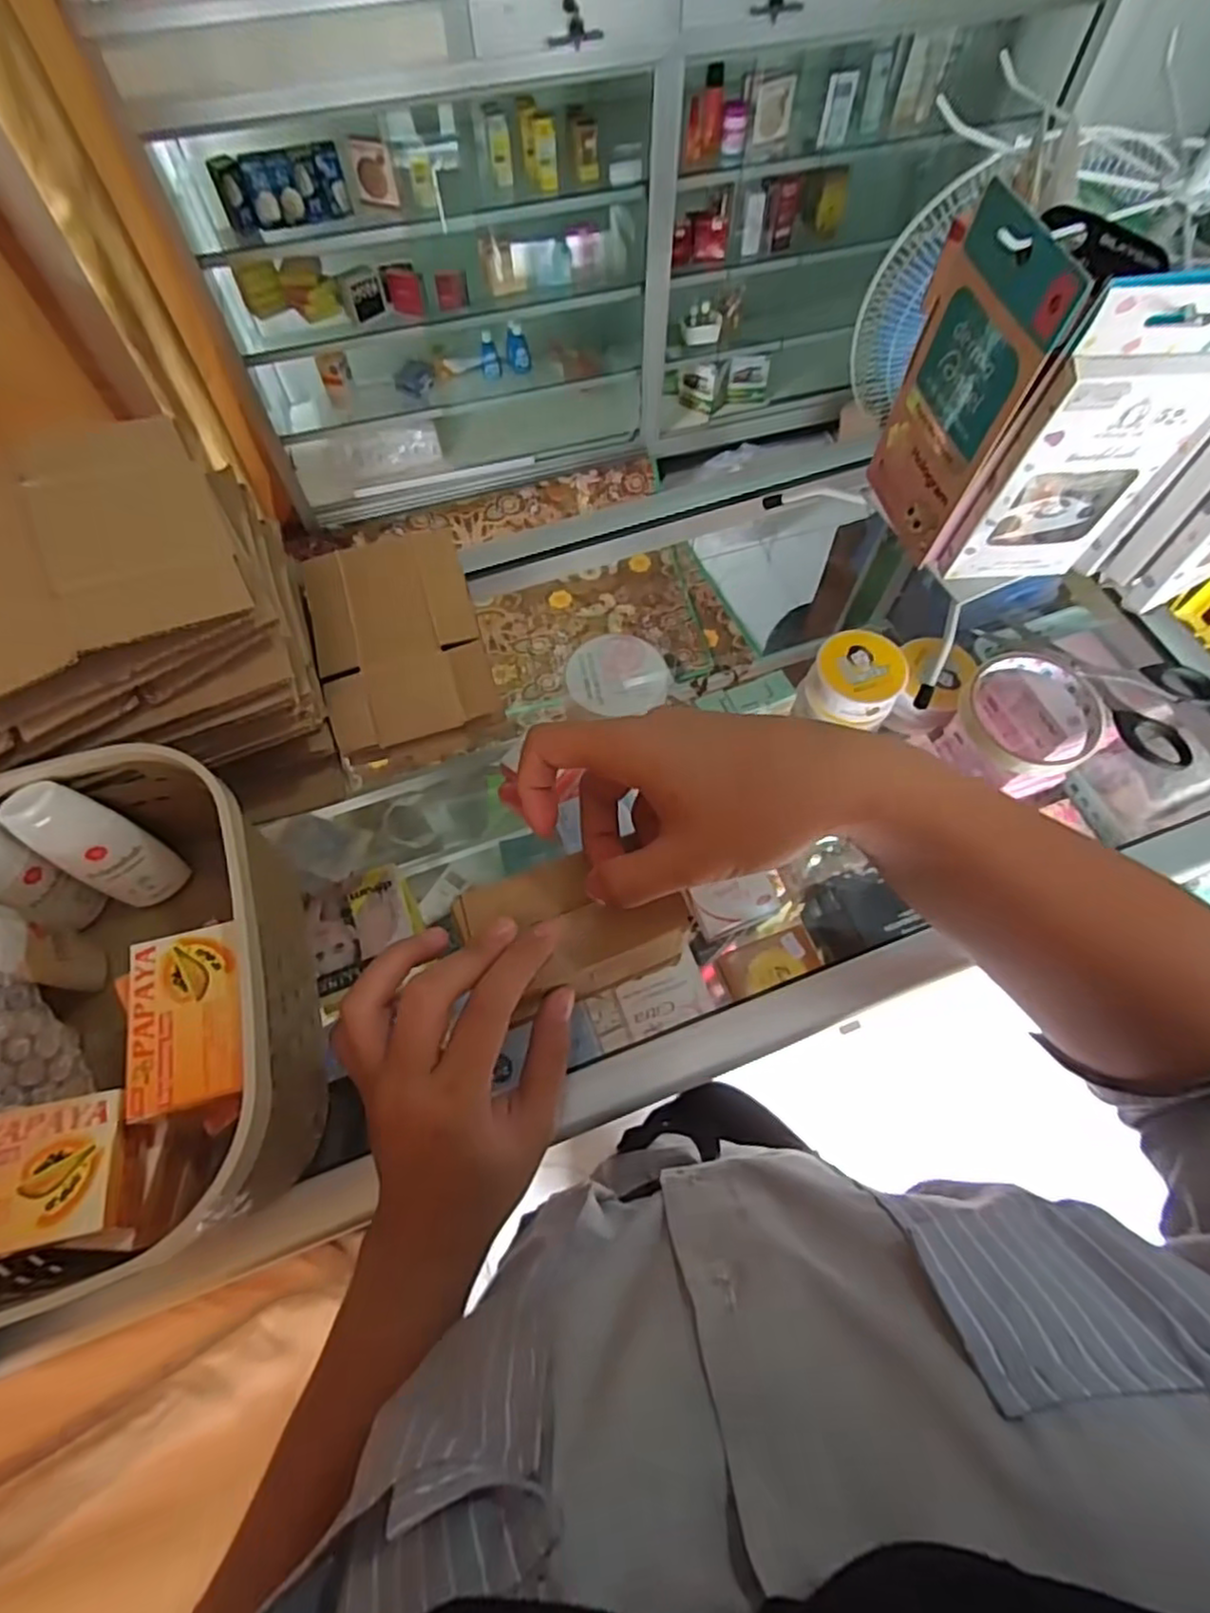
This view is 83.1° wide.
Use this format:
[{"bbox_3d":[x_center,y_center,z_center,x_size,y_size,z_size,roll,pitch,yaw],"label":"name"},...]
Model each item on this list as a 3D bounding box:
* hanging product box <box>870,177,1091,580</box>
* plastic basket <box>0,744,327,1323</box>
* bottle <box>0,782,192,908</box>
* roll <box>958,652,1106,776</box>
[{"bbox_3d":[0.171,-0.204,0.335,0.016,0.141,0.085,-8,65,-4],"label":"hanging product box"},{"bbox_3d":[-0.224,0.088,0.312,0.153,0.100,0.214,-15,65,-7],"label":"plastic basket"},{"bbox_3d":[-0.265,0.019,0.357,0.038,0.095,0.028,-42,56,-18],"label":"bottle"},{"bbox_3d":[0.277,-0.063,0.438,0.099,0.016,0.085,-30,68,-14],"label":"roll"}]

